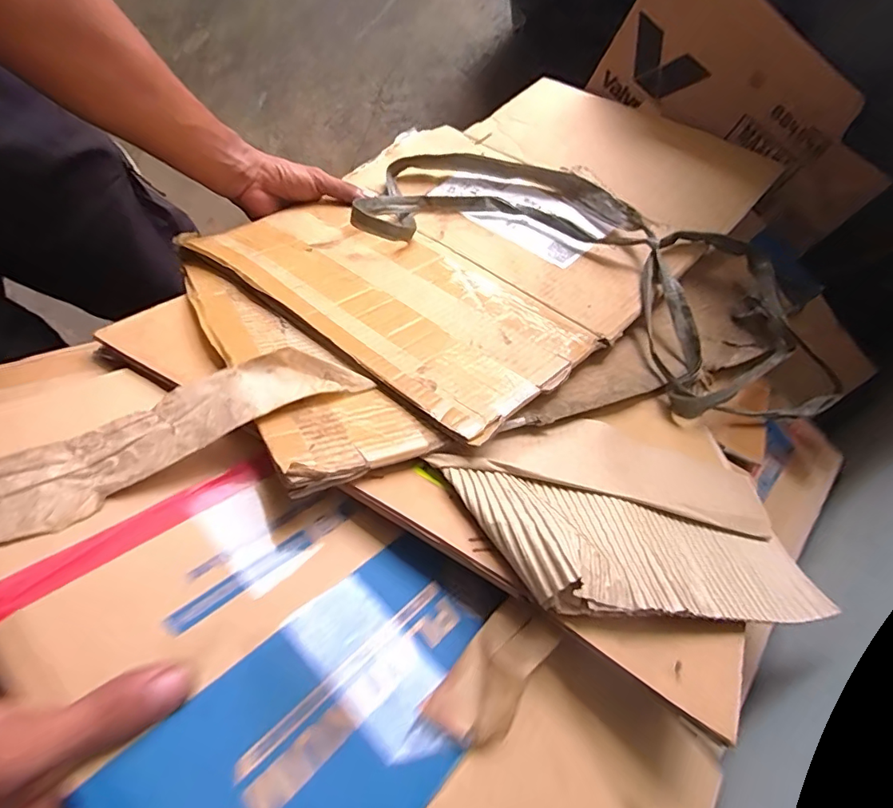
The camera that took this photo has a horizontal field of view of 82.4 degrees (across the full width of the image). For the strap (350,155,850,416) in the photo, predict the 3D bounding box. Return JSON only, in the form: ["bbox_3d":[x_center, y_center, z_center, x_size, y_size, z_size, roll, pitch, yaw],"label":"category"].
[{"bbox_3d":[0.153,-0.138,0.524,0.517,0.089,0.230,26,77,7],"label":"strap"}]

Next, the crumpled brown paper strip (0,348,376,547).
[{"bbox_3d":[-0.184,0.023,0.311,0.268,0.031,0.050,-28,76,-30],"label":"crumpled brown paper strip"}]

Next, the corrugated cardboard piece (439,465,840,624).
[{"bbox_3d":[0.129,0.094,0.327,0.248,0.022,0.092,15,32,-13],"label":"corrugated cardboard piece"}]

